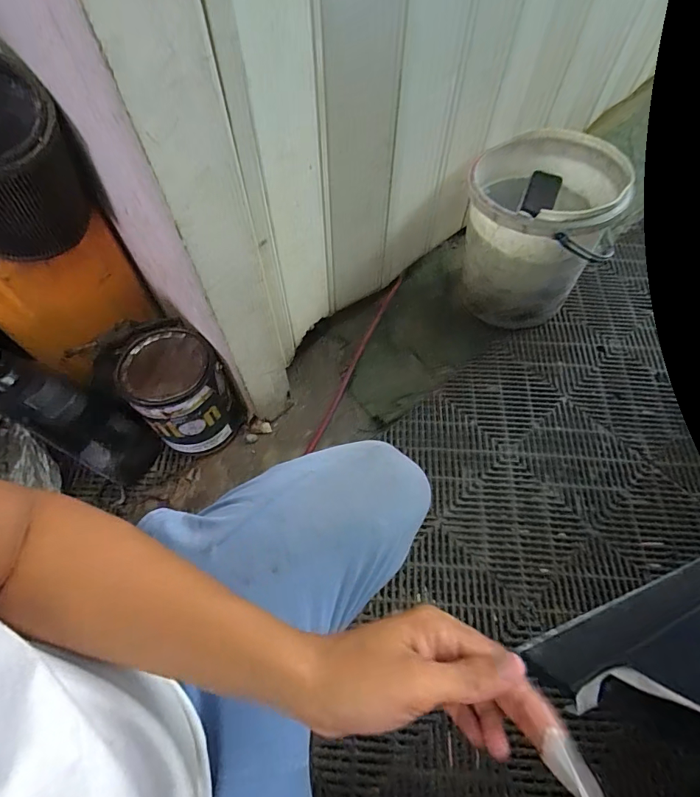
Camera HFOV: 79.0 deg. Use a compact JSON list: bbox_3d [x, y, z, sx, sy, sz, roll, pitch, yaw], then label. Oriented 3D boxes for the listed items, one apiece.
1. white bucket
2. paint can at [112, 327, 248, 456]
[{"bbox_3d":[0.408,-0.371,0.984,0.298,0.341,0.293,16,63,9],"label":"white bucket"},{"bbox_3d":[-0.325,-0.010,0.837,0.167,0.202,0.171,-32,66,-16],"label":"paint can"}]

